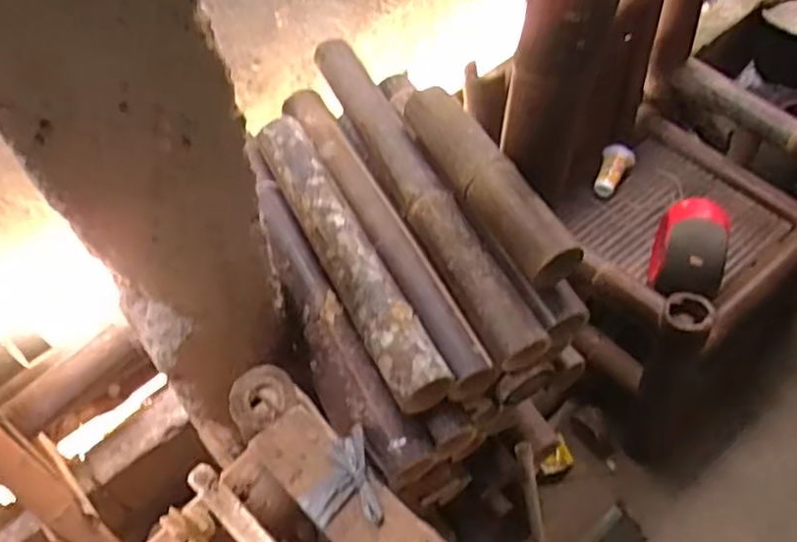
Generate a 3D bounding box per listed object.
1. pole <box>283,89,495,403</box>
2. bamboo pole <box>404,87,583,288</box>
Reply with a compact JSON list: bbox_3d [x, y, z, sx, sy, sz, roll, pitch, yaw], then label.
[{"bbox_3d":[-0.031,-0.063,0.903,0.062,0.058,0.517,-23,59,-14],"label":"pole"},{"bbox_3d":[0.104,-0.117,0.839,0.064,0.058,0.317,-24,59,-15],"label":"bamboo pole"}]

